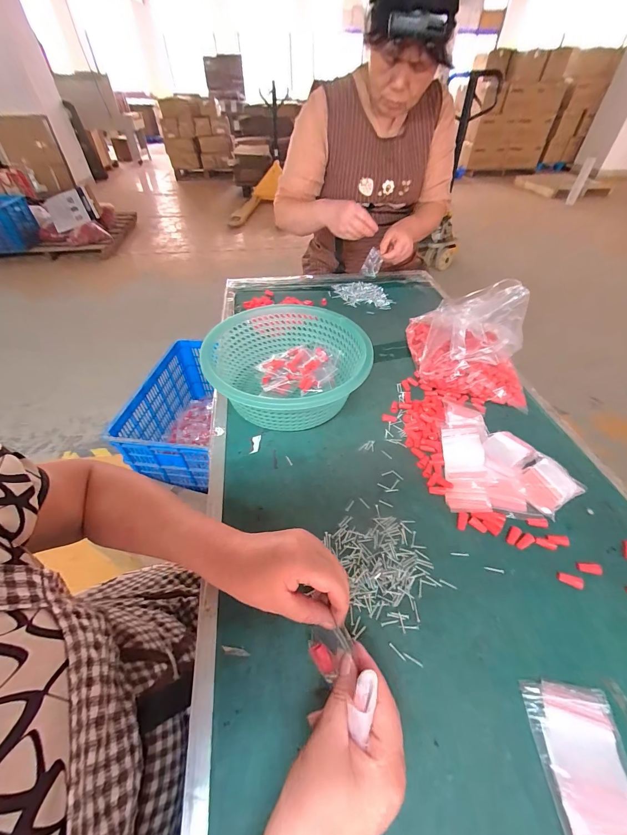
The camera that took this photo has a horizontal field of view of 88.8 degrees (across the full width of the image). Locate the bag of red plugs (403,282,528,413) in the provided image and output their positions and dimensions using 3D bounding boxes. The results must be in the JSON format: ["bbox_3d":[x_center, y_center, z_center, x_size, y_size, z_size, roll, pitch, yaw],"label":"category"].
[{"bbox_3d":[0.296,-0.149,0.614,0.181,0.123,0.242,1,46,2],"label":"bag of red plugs"}]

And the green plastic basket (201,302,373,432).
[{"bbox_3d":[-0.041,-0.088,0.568,0.265,0.105,0.260,1,46,1],"label":"green plastic basket"}]

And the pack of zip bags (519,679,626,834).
[{"bbox_3d":[0.227,0.295,0.264,0.071,0.015,0.115,5,47,5],"label":"pack of zip bags"}]

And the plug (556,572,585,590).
[{"bbox_3d":[0.297,0.187,0.369,0.024,0.007,0.013,19,49,17],"label":"plug"}]

